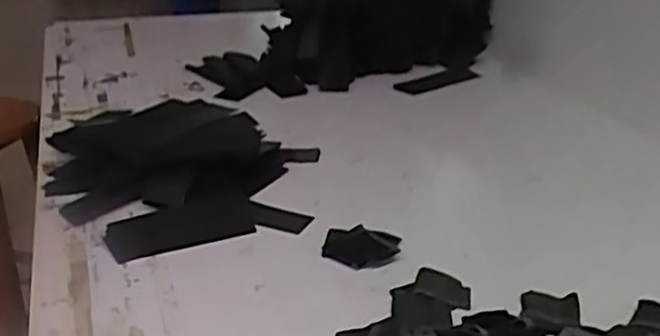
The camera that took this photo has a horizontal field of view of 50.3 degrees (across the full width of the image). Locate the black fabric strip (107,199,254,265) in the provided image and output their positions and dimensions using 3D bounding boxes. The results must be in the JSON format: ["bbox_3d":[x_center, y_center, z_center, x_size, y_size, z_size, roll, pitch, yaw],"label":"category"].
[{"bbox_3d":[-0.160,0.065,0.778,0.164,0.012,0.075,-11,37,-28],"label":"black fabric strip"}]

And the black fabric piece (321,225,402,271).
[{"bbox_3d":[0.032,0.082,0.735,0.081,0.009,0.061,15,28,29],"label":"black fabric piece"}]

